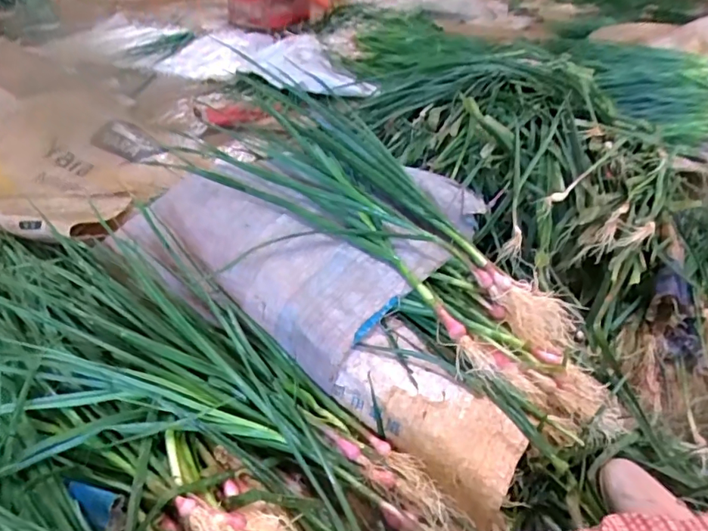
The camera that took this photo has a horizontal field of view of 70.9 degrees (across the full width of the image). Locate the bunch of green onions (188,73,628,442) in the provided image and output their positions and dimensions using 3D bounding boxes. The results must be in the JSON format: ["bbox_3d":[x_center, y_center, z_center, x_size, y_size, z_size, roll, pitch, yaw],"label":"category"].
[{"bbox_3d":[0.077,-0.024,0.628,0.609,0.073,0.229,44,53,16],"label":"bunch of green onions"}]

